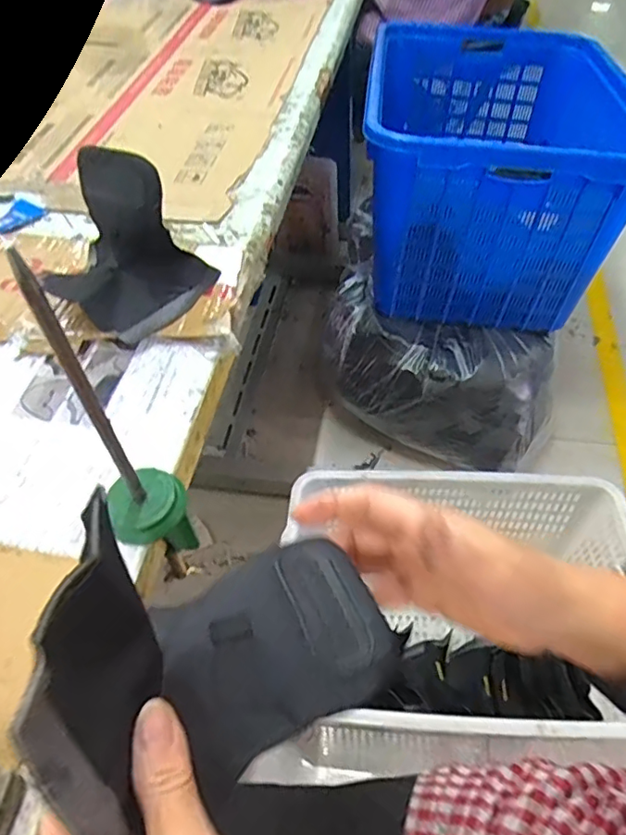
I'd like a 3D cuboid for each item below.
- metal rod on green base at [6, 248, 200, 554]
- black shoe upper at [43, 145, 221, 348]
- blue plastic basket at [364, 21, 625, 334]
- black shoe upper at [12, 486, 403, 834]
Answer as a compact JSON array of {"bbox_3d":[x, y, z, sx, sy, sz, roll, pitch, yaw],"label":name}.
[{"bbox_3d":[-0.130,0.018,0.369,0.058,0.272,0.045,-24,55,-15],"label":"metal rod on green base"},{"bbox_3d":[-0.189,-0.159,0.536,0.146,0.138,0.127,11,53,12],"label":"black shoe upper"},{"bbox_3d":[0.379,-0.586,1.245,0.489,0.362,0.770,4,53,6],"label":"blue plastic basket"},{"bbox_3d":[-0.038,0.088,0.243,0.143,0.100,0.093,-28,55,-19],"label":"black shoe upper"}]

